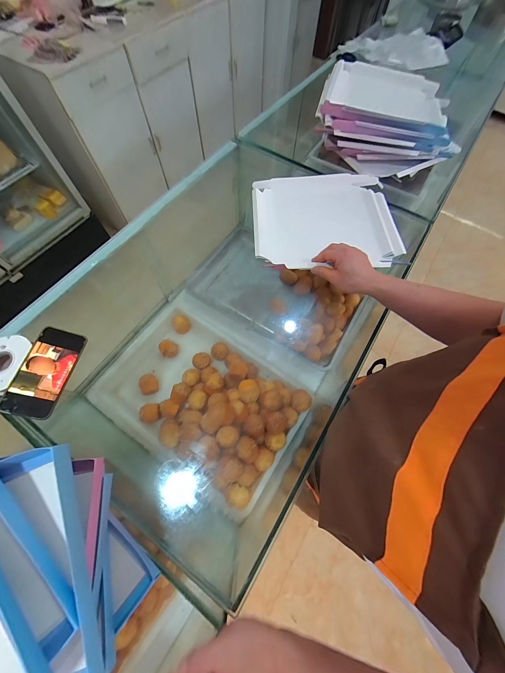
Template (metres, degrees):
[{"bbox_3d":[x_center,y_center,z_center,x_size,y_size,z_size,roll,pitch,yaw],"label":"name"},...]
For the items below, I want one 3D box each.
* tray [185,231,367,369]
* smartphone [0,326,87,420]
[{"bbox_3d":[0.085,-0.164,0.911,0.576,0.078,0.359,31,69,11],"label":"tray"},{"bbox_3d":[-0.377,0.064,0.449,0.076,0.006,0.158,19,66,-16],"label":"smartphone"}]

